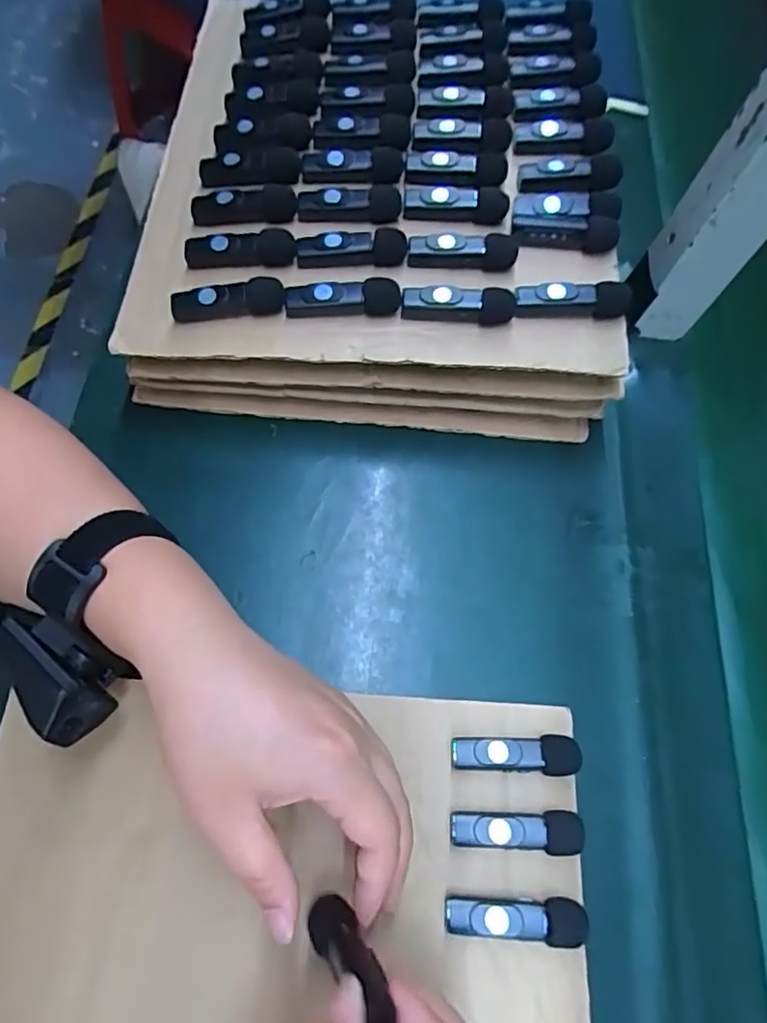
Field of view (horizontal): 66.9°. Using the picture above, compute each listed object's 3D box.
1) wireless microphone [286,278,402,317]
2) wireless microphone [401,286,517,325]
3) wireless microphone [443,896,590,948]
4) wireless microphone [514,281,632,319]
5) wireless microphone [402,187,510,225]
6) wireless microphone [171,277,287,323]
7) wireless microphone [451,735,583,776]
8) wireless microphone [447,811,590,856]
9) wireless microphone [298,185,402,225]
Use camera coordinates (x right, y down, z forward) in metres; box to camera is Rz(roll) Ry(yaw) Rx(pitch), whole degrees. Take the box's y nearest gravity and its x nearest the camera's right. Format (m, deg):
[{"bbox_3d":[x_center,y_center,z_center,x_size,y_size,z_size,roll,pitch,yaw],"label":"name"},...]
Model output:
[{"bbox_3d":[-0.023,-0.122,0.331,0.064,0.018,0.013,5,67,-5],"label":"wireless microphone"},{"bbox_3d":[0.042,-0.118,0.330,0.062,0.016,0.013,4,67,-5],"label":"wireless microphone"},{"bbox_3d":[0.061,0.190,0.271,0.064,0.015,0.018,2,67,-1],"label":"wireless microphone"},{"bbox_3d":[0.107,-0.120,0.330,0.063,0.018,0.013,2,68,-6],"label":"wireless microphone"},{"bbox_3d":[0.045,-0.191,0.361,0.063,0.015,0.017,4,67,-5],"label":"wireless microphone"},{"bbox_3d":[-0.089,-0.121,0.333,0.064,0.017,0.015,-2,68,-8],"label":"wireless microphone"},{"bbox_3d":[0.067,0.126,0.299,0.064,0.015,0.018,-1,67,-3],"label":"wireless microphone"},{"bbox_3d":[0.066,0.158,0.285,0.062,0.017,0.018,0,67,-2],"label":"wireless microphone"},{"bbox_3d":[-0.021,-0.190,0.357,0.063,0.015,0.017,4,67,-5],"label":"wireless microphone"}]

